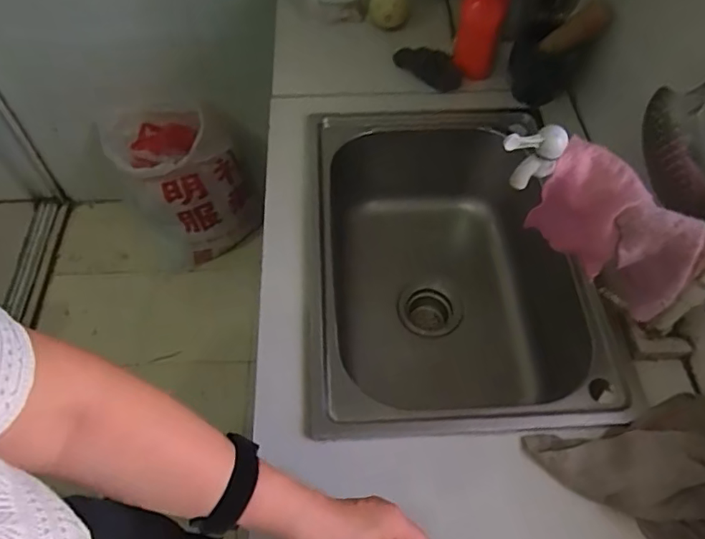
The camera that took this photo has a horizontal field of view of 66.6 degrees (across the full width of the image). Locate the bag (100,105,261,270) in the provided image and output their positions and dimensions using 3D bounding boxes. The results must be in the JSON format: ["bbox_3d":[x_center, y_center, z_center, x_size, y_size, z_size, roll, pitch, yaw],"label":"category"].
[{"bbox_3d":[-0.488,-0.277,1.620,0.386,0.393,0.404,-20,59,-13],"label":"bag"}]

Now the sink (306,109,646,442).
[{"bbox_3d":[0.131,0.025,0.852,0.399,0.272,0.556,-3,57,-3],"label":"sink"}]

